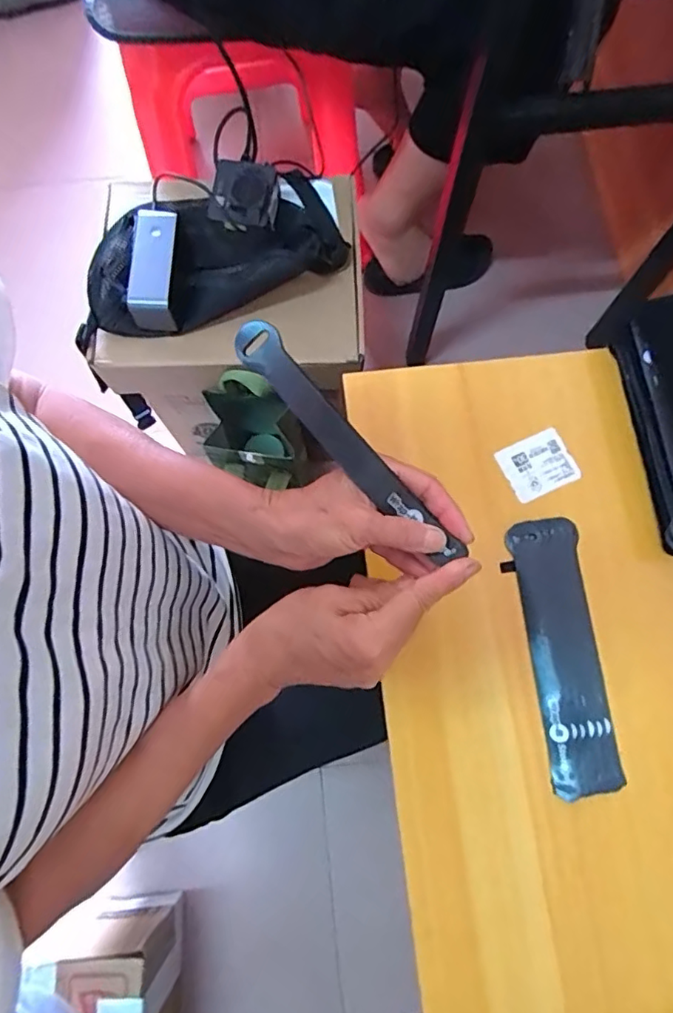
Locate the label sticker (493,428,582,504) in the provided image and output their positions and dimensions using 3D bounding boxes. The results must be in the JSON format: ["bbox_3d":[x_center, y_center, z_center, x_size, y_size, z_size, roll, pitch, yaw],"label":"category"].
[{"bbox_3d":[0.168,-0.034,0.456,0.057,0.004,0.049,-25,81,-6],"label":"label sticker"}]

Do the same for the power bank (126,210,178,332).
[{"bbox_3d":[-0.210,-0.275,0.632,0.048,0.047,0.135,-2,75,2],"label":"power bank"}]

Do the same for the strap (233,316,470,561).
[{"bbox_3d":[0.008,-0.037,0.335,0.024,0.010,0.187,-40,92,25],"label":"strap"}]

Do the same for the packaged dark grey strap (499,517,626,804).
[{"bbox_3d":[0.173,0.109,0.415,0.056,0.008,0.198,-5,74,-1],"label":"packaged dark grey strap"}]

